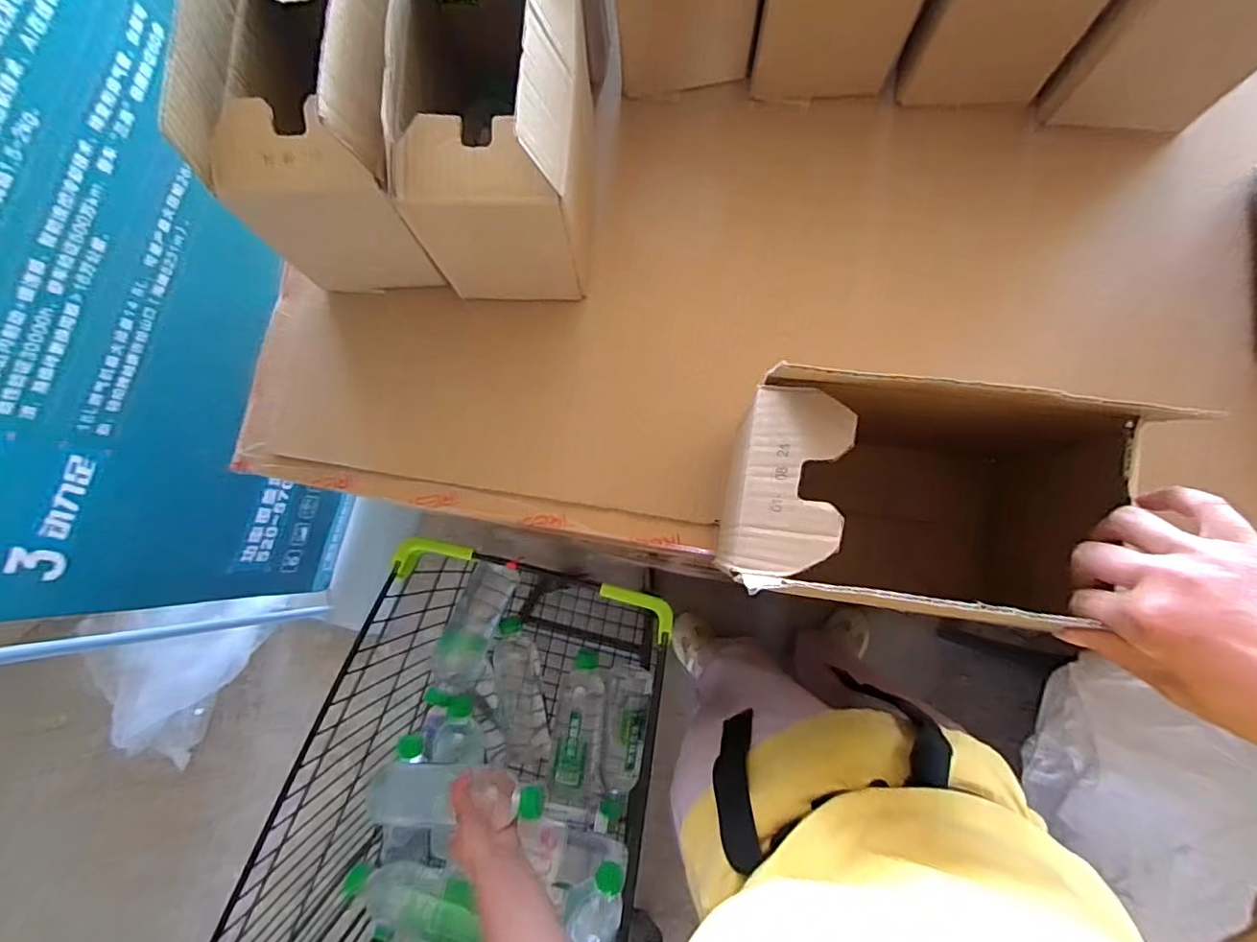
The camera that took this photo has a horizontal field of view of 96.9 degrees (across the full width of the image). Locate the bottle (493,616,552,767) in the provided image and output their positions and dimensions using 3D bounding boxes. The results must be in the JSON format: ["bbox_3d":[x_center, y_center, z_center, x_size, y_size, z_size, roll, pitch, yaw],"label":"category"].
[{"bbox_3d":[-0.156,0.319,0.810,0.061,0.048,0.205,-8,81,3],"label":"bottle"}]

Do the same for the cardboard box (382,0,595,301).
[{"bbox_3d":[-0.108,-0.305,0.484,0.135,0.215,0.243,2,81,5],"label":"cardboard box"}]

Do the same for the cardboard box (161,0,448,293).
[{"bbox_3d":[-0.235,-0.311,0.485,0.149,0.218,0.236,5,82,5],"label":"cardboard box"}]

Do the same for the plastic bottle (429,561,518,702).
[{"bbox_3d":[-0.217,0.224,0.775,0.068,0.052,0.193,18,69,7],"label":"plastic bottle"}]

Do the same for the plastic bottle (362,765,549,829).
[{"bbox_3d":[-0.198,0.375,0.651,0.202,0.058,0.062,-5,81,10],"label":"plastic bottle"}]

